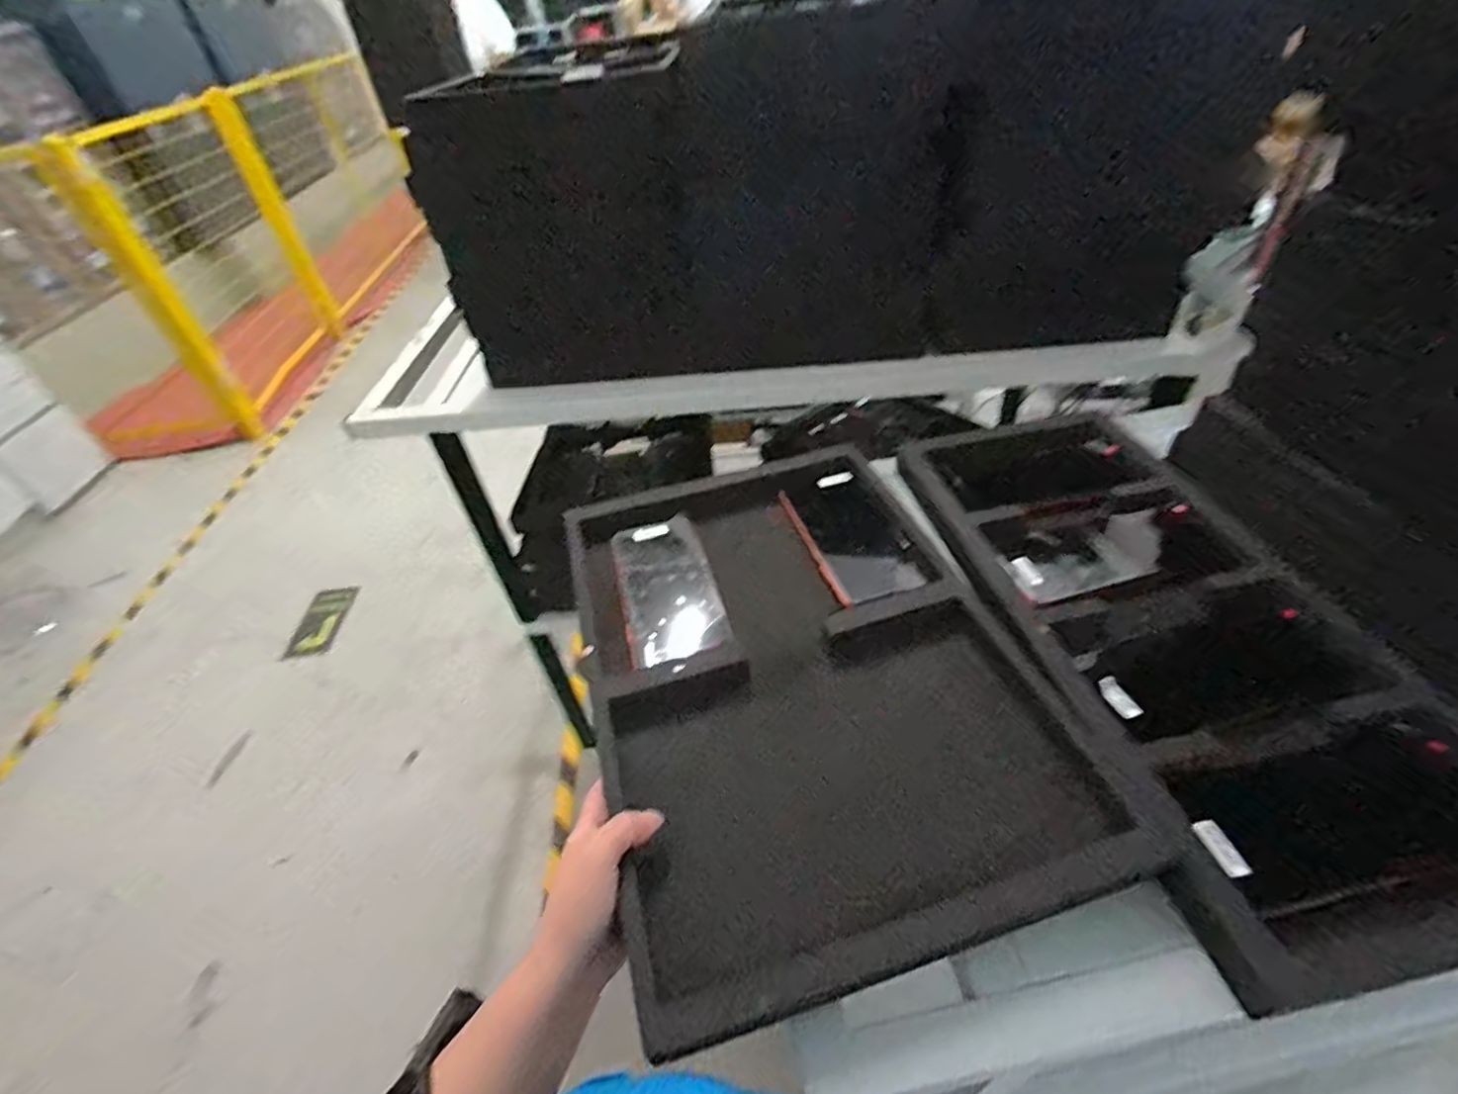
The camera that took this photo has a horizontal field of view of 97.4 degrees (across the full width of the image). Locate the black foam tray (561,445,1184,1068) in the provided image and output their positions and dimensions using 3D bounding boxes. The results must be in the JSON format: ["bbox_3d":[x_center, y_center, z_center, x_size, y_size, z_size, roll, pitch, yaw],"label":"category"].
[{"bbox_3d":[0.048,0.082,0.491,0.293,0.039,0.427,-16,43,-9],"label":"black foam tray"}]

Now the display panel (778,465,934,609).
[{"bbox_3d":[0.109,-0.014,0.587,0.086,0.012,0.171,-15,43,-9],"label":"display panel"}]

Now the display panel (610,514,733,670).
[{"bbox_3d":[-0.053,0.034,0.553,0.081,0.014,0.169,-14,43,-7],"label":"display panel"}]

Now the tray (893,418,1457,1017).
[{"bbox_3d":[0.316,0.042,0.487,0.217,0.038,0.479,-10,42,-3],"label":"tray"}]

